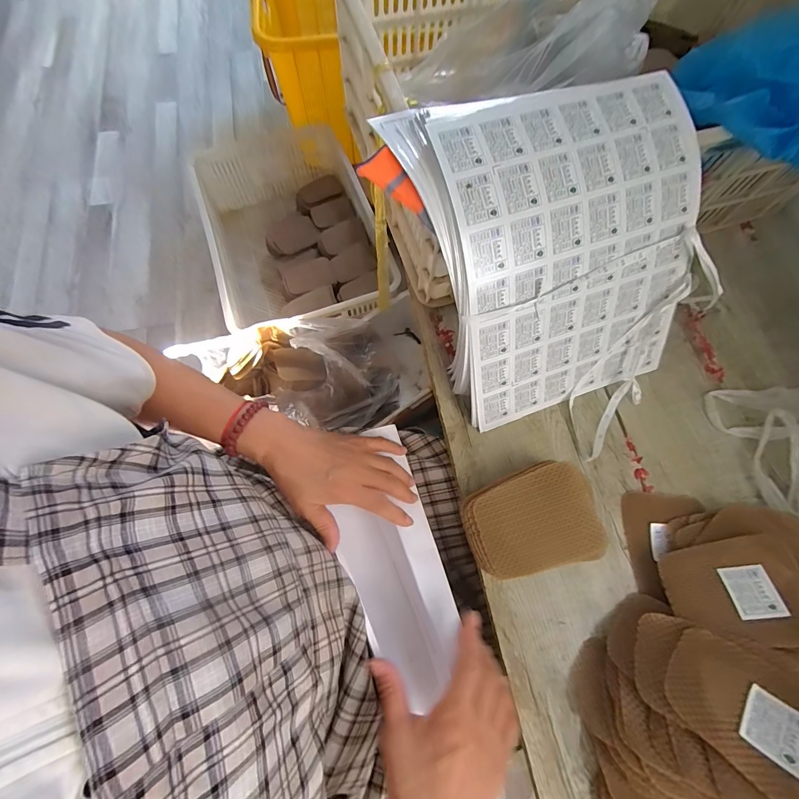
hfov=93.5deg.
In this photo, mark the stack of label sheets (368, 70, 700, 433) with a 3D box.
[{"bbox_3d":[0.167,-0.137,0.398,0.273,0.319,0.068,-19,28,-9],"label":"stack of label sheets"}]

